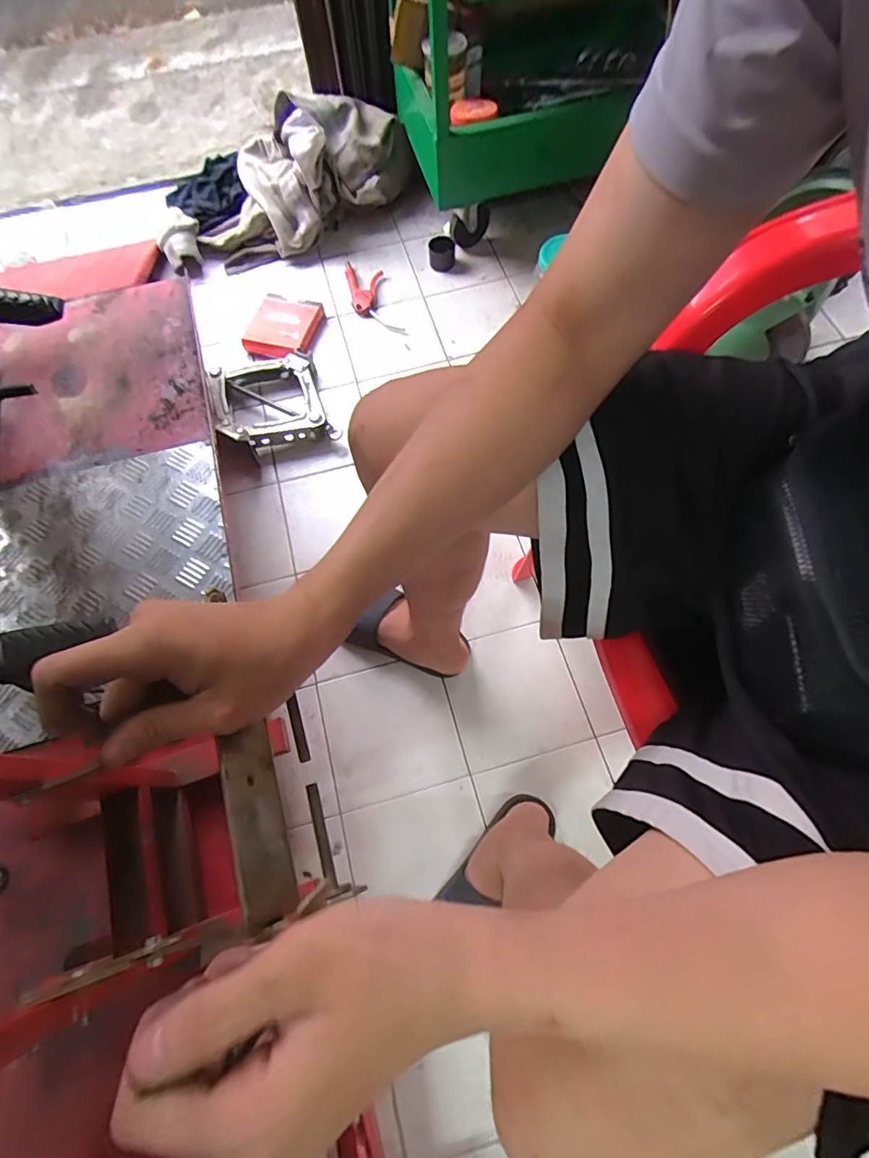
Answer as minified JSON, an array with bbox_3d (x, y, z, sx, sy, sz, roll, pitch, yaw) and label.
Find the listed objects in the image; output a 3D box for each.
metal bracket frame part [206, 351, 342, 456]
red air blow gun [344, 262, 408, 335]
[{"bbox_3d":[-0.317,-0.346,1.003,0.201,0.057,0.223,-22,68,-7],"label":"metal bracket frame part"},{"bbox_3d":[-0.136,-0.618,1.142,0.088,0.027,0.208,-17,68,-5],"label":"red air blow gun"}]

